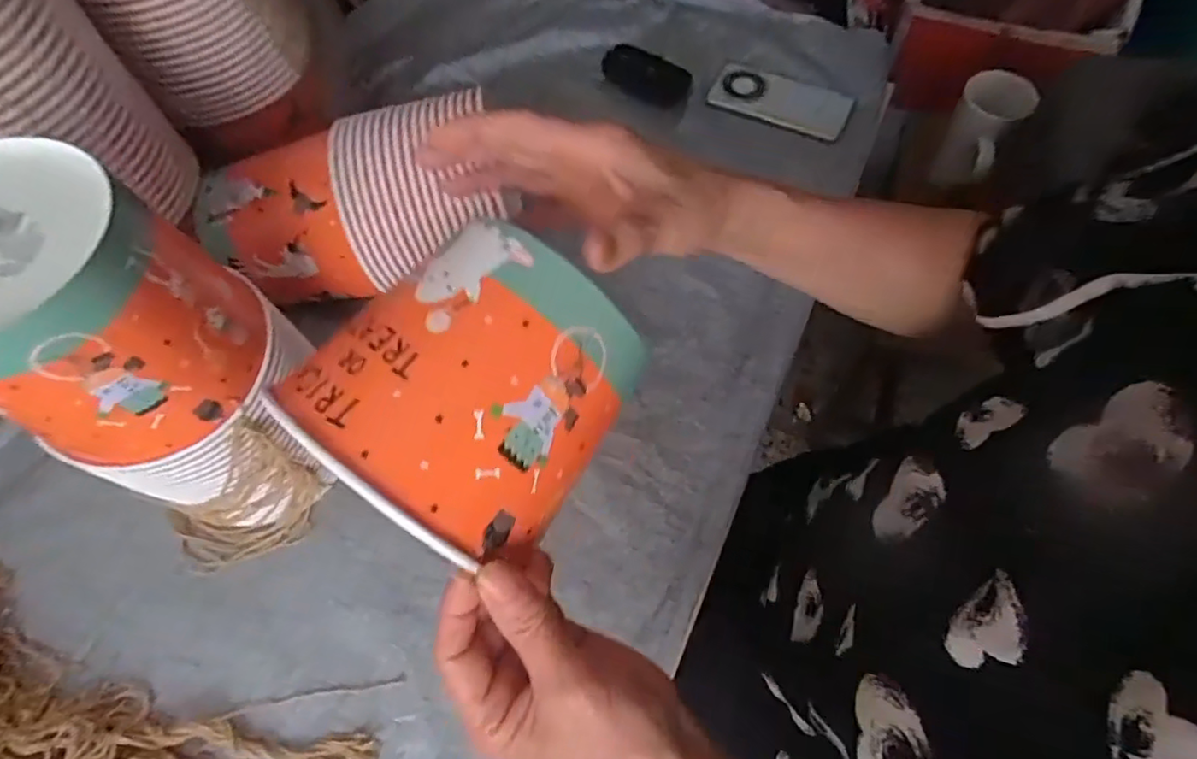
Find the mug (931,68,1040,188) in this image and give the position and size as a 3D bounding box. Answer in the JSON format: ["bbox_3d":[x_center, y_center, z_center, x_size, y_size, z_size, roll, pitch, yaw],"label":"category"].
[{"bbox_3d":[0.506,-0.329,0.815,0.083,0.118,0.088,30,70,17],"label":"mug"}]

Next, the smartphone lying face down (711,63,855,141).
[{"bbox_3d":[0.222,-0.340,0.743,0.161,0.013,0.080,21,68,14],"label":"smartphone lying face down"}]

